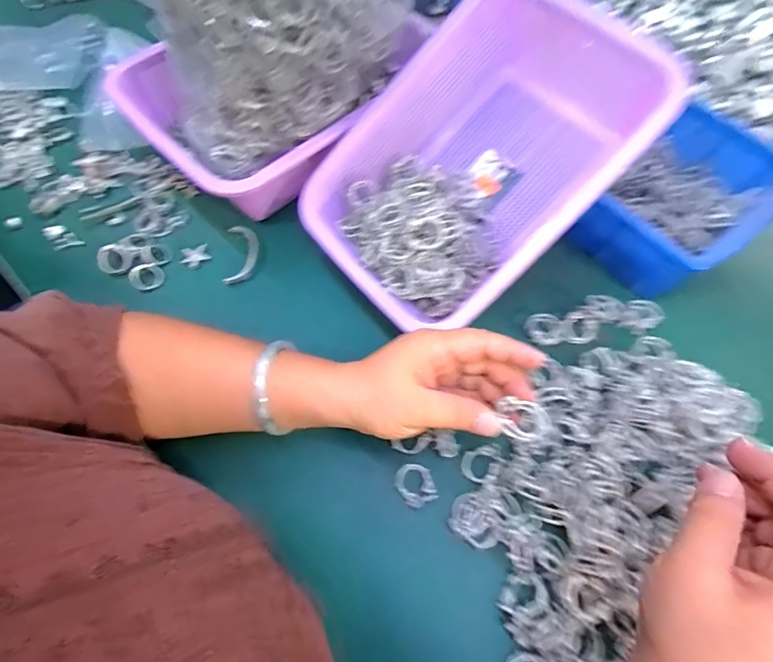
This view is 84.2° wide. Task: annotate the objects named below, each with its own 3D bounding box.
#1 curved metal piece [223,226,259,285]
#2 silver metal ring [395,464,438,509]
[{"bbox_3d":[-0.141,-0.076,0.419,0.031,0.010,0.065,-3,66,-1],"label":"curved metal piece"},{"bbox_3d":[0.022,0.116,0.322,0.026,0.005,0.031,-26,68,-11],"label":"silver metal ring"}]

